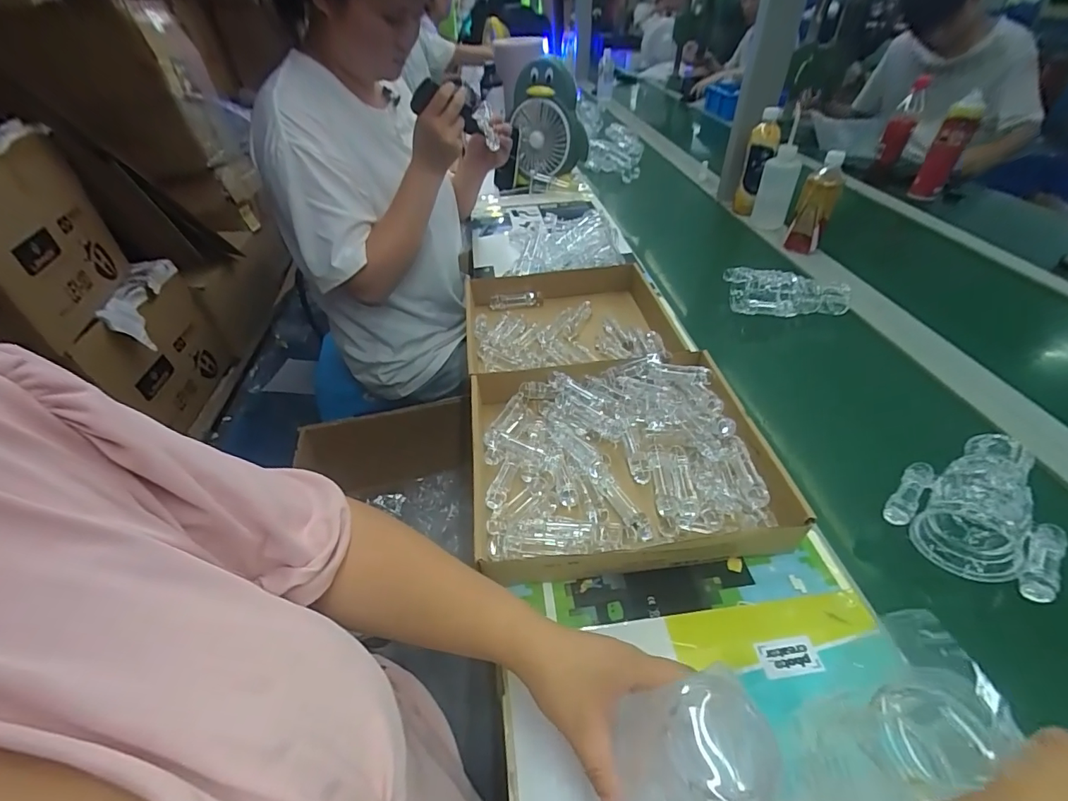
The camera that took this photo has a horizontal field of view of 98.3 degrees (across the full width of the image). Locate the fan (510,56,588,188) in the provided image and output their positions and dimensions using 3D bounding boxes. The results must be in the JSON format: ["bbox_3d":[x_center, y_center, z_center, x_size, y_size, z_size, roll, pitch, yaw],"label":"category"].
[{"bbox_3d":[0.042,-0.719,1.224,0.200,0.276,0.167,-2,43,1],"label":"fan"}]

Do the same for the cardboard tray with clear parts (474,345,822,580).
[{"bbox_3d":[0.089,0.055,0.526,0.311,0.055,0.271,-5,43,-2],"label":"cardboard tray with clear parts"}]

